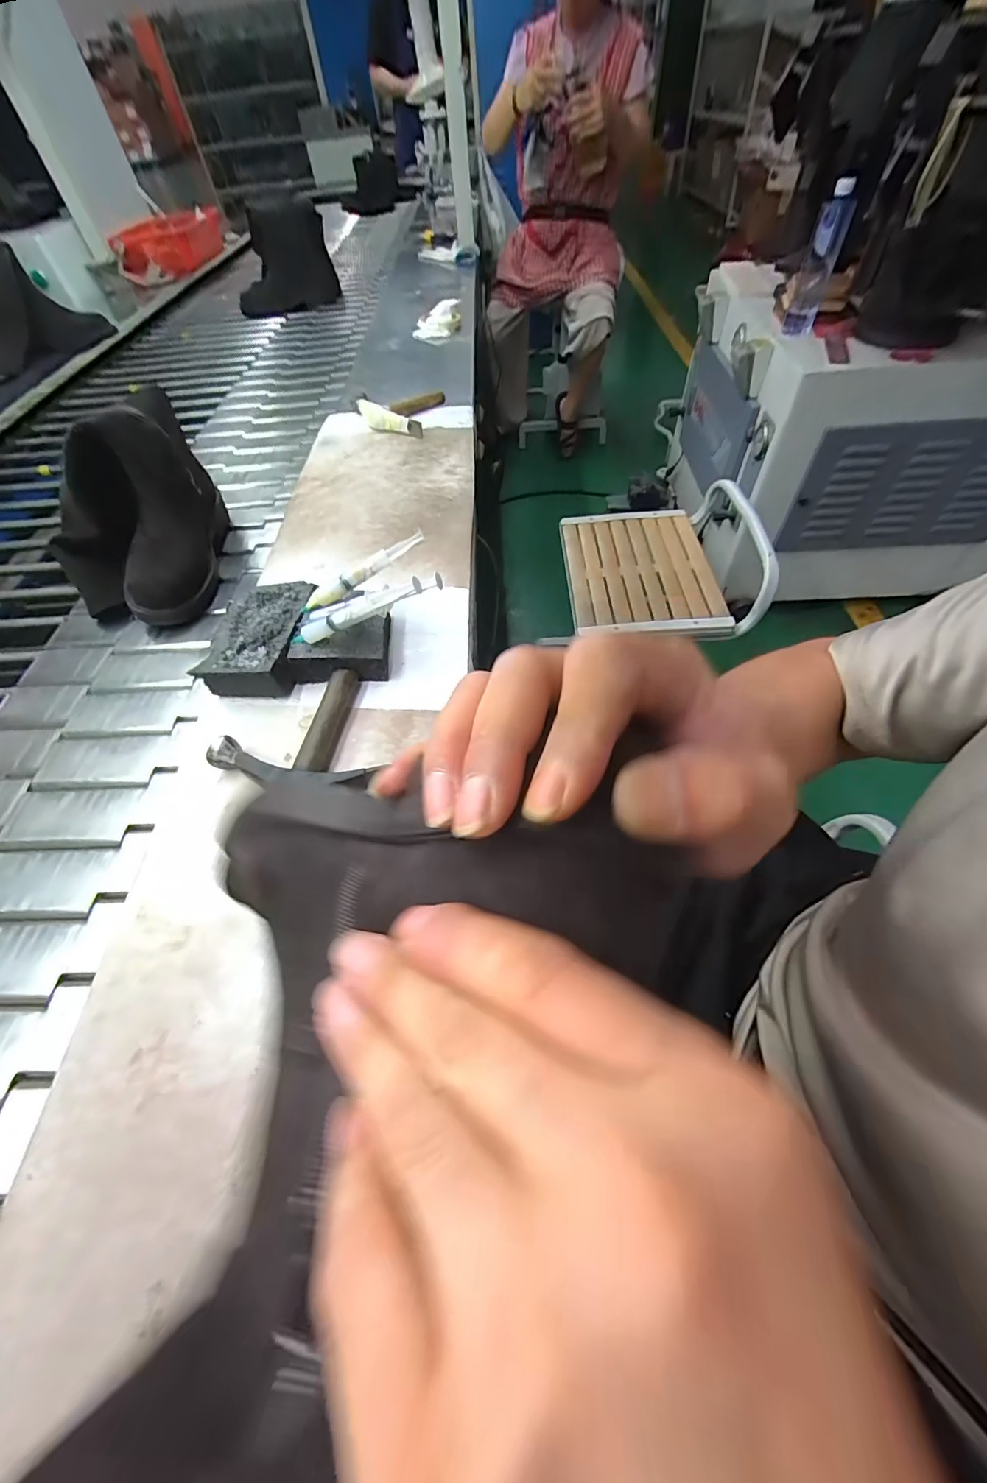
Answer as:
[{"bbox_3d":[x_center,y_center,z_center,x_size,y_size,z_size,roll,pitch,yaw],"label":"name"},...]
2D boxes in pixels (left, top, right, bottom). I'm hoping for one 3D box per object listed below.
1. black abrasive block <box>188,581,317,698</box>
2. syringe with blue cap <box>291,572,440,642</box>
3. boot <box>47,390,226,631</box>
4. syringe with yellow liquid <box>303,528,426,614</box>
[{"bbox_3d":[-0.225,-0.102,0.476,0.083,0.036,0.131,2,54,5],"label":"black abrasive block"},{"bbox_3d":[-0.115,-0.118,0.424,0.154,0.013,0.021,-17,52,18],"label":"syringe with blue cap"},{"bbox_3d":[-0.454,-0.288,0.607,0.136,0.186,0.228,6,55,7],"label":"boot"},{"bbox_3d":[-0.126,-0.164,0.467,0.135,0.016,0.013,-32,58,0],"label":"syringe with yellow liquid"}]

